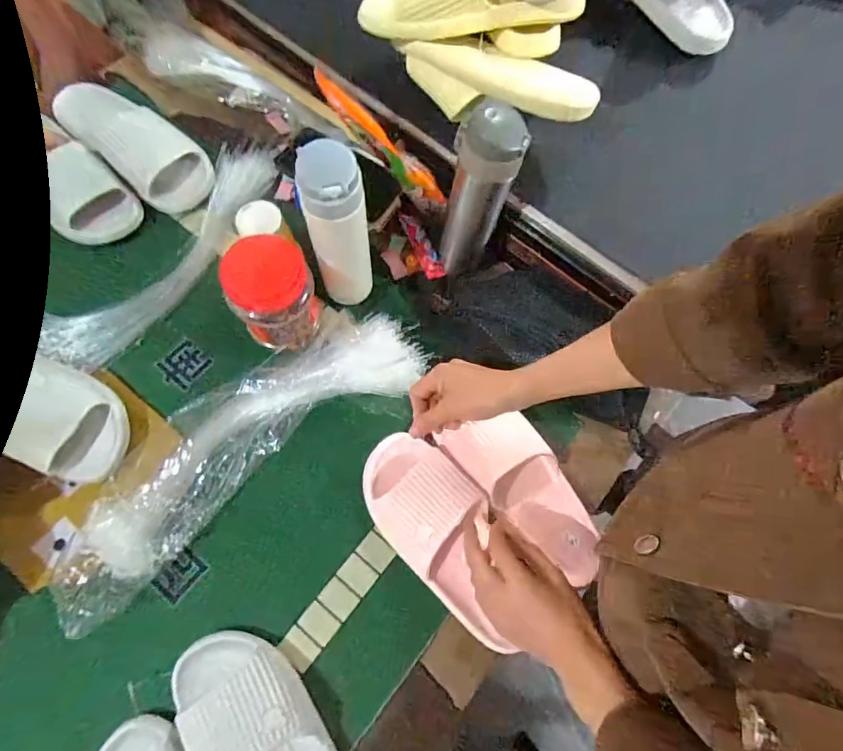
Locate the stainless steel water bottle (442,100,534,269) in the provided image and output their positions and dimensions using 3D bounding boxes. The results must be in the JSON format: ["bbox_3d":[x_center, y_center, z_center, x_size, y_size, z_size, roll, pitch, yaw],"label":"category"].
[{"bbox_3d":[0.069,-0.207,0.550,0.073,0.198,0.079,13,71,2],"label":"stainless steel water bottle"}]

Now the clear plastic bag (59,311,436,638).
[{"bbox_3d":[-0.199,0.075,0.534,0.462,0.057,0.143,-38,77,-13],"label":"clear plastic bag"}]

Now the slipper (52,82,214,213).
[{"bbox_3d":[-0.402,-0.337,0.659,0.234,0.068,0.116,40,75,11],"label":"slipper"}]

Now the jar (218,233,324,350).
[{"bbox_3d":[-0.167,-0.088,0.546,0.089,0.147,0.078,-13,72,-6],"label":"jar"}]

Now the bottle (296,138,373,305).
[{"bbox_3d":[-0.089,-0.152,0.528,0.064,0.227,0.071,-7,72,-4],"label":"bottle"}]

